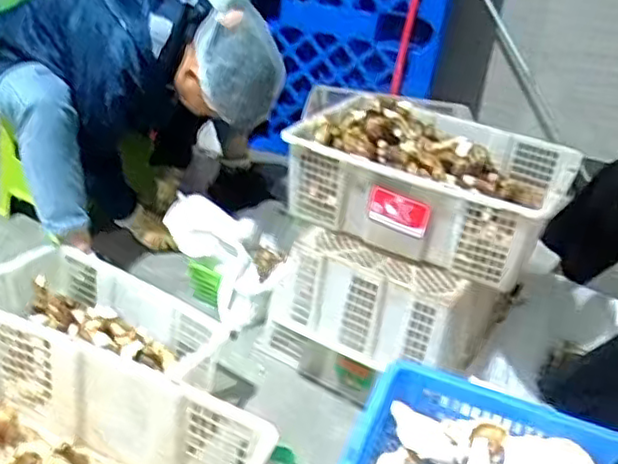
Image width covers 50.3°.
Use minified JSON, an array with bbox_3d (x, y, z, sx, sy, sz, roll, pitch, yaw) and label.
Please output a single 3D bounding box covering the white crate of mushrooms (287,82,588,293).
[{"bbox_3d":[0.217,-0.097,1.217,0.468,0.167,0.322,20,33,21],"label":"white crate of mushrooms"}]

